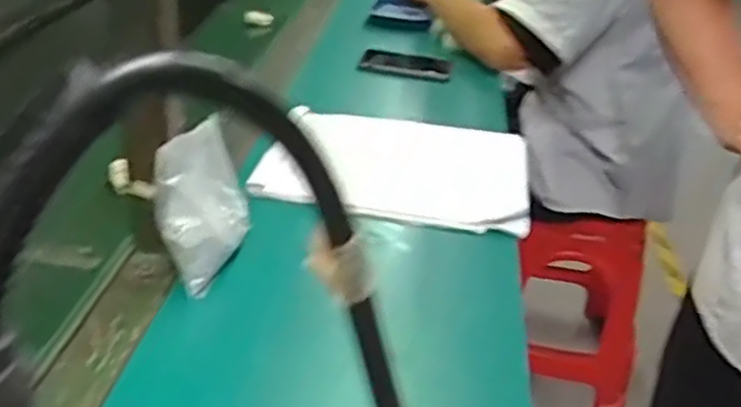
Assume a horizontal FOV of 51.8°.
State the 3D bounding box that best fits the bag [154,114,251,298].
[{"bbox_3d":[-0.147,0.000,0.678,0.070,0.110,0.123,1,30,-7],"label":"bag"}]

